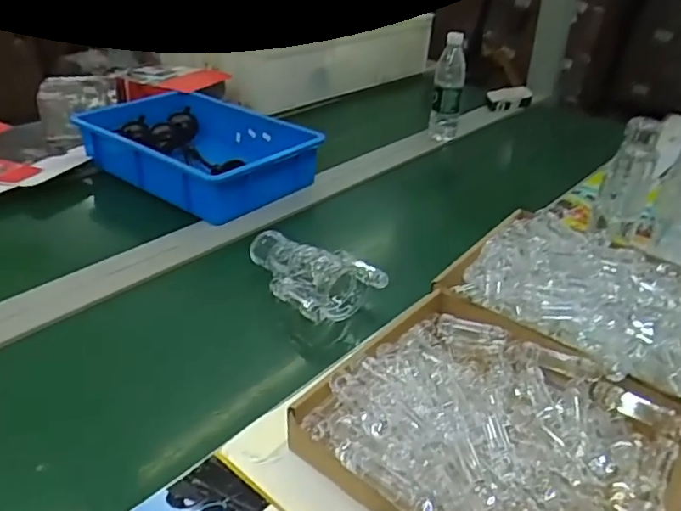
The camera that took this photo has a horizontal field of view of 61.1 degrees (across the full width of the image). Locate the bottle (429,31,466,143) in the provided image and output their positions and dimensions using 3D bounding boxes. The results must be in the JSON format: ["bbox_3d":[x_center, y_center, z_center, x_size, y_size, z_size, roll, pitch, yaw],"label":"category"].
[{"bbox_3d":[0.246,-0.377,1.325,0.066,0.229,0.059,7,31,5],"label":"bottle"}]

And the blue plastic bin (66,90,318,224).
[{"bbox_3d":[-0.257,-0.205,1.089,0.396,0.084,0.293,26,38,32],"label":"blue plastic bin"}]

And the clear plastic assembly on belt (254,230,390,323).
[{"bbox_3d":[-0.047,0.014,0.789,0.138,0.054,0.190,-23,40,-37],"label":"clear plastic assembly on belt"}]

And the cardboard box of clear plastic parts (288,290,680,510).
[{"bbox_3d":[0.150,0.164,0.546,0.300,0.071,0.296,25,37,30],"label":"cardboard box of clear plastic parts"}]

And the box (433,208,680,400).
[{"bbox_3d":[0.324,0.040,0.734,0.325,0.052,0.302,24,37,30],"label":"box"}]

